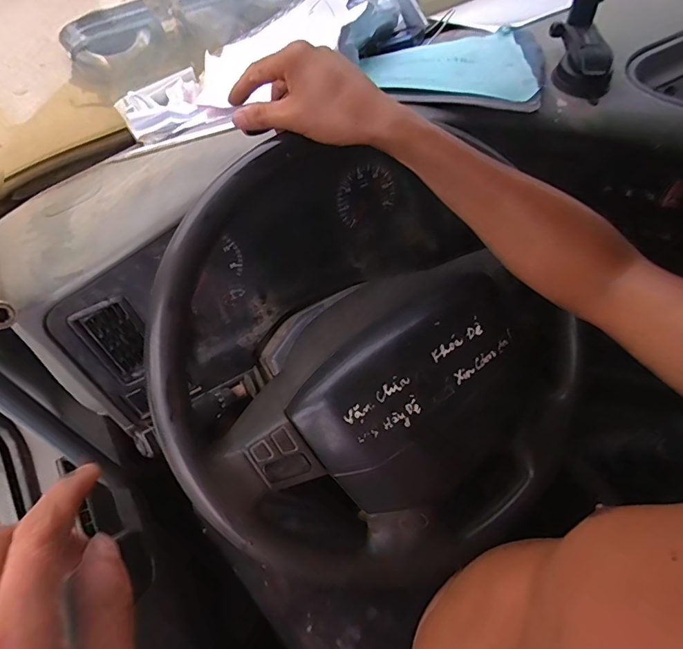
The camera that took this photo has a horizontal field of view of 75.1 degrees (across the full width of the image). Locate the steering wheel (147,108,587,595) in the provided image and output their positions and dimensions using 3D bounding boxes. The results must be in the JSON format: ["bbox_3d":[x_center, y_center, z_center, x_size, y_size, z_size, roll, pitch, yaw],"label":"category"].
[{"bbox_3d":[0.049,0.020,0.447,0.438,0.110,0.438,-1,93,-11],"label":"steering wheel"}]

